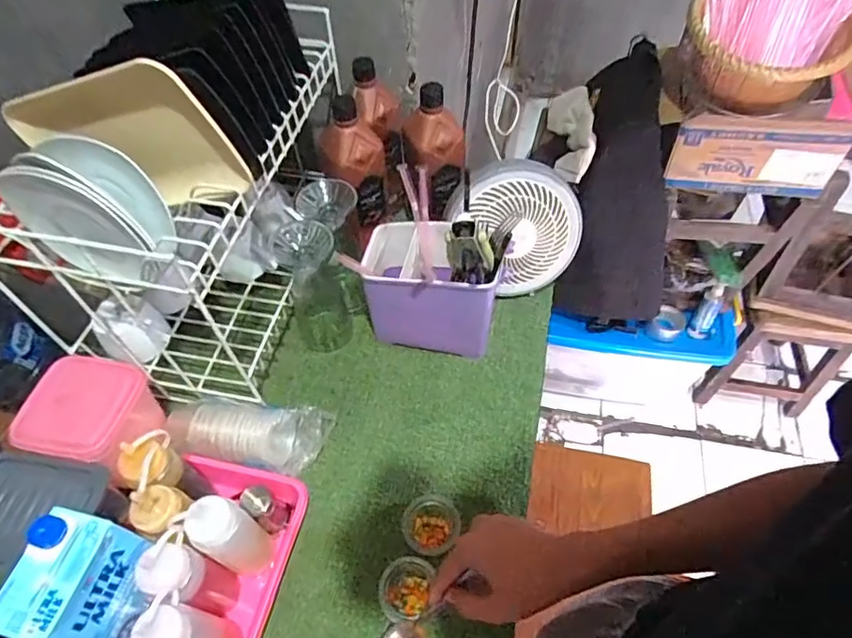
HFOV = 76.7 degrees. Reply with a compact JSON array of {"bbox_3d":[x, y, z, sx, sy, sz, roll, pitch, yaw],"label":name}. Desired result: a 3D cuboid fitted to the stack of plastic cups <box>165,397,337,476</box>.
[{"bbox_3d":[-0.216,0.141,0.661,0.186,0.068,0.072,2,54,3],"label":"stack of plastic cups"}]

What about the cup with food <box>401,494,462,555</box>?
[{"bbox_3d":[0.004,0.234,0.605,0.062,0.044,0.063,-1,54,1],"label":"cup with food"}]

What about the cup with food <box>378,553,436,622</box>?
[{"bbox_3d":[-0.023,0.287,0.572,0.053,0.044,0.059,12,55,10],"label":"cup with food"}]

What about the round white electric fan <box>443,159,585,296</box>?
[{"bbox_3d":[0.125,-0.131,0.770,0.188,0.187,0.070,23,29,-16],"label":"round white electric fan"}]

